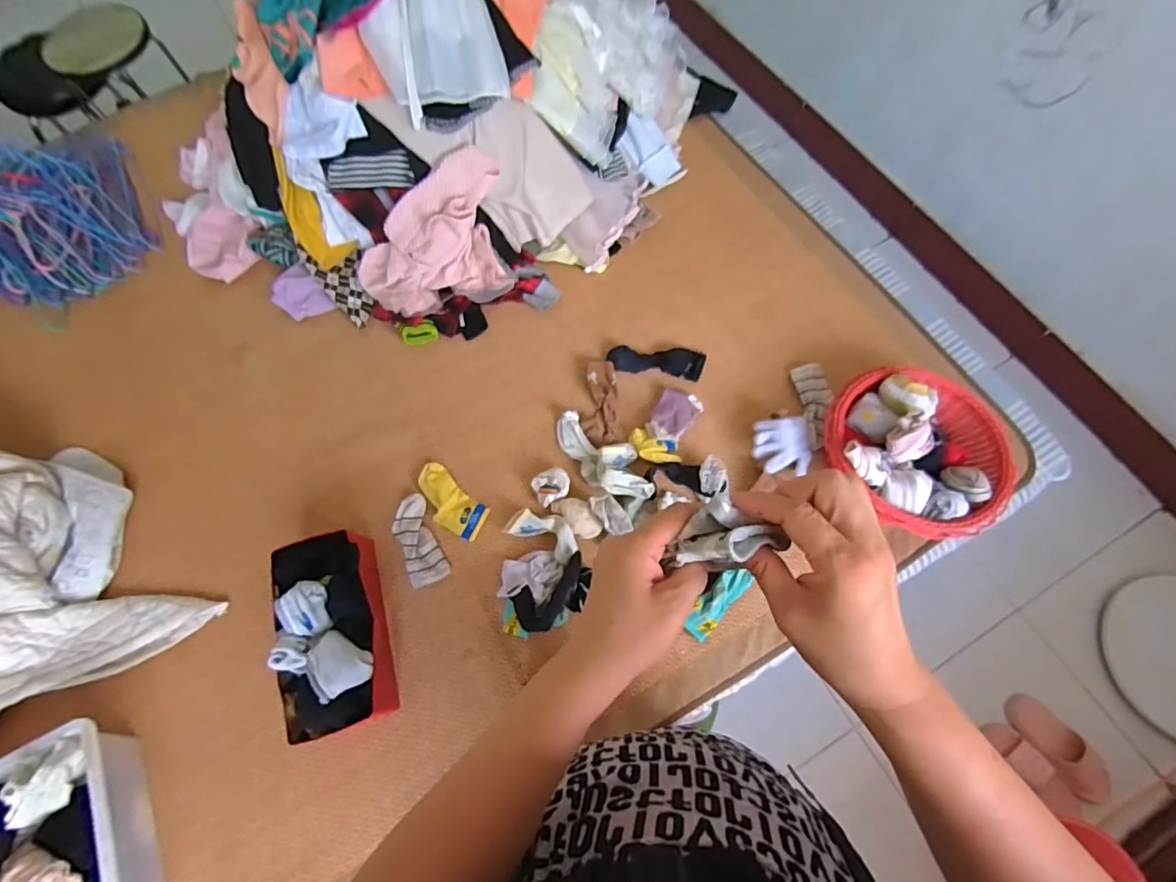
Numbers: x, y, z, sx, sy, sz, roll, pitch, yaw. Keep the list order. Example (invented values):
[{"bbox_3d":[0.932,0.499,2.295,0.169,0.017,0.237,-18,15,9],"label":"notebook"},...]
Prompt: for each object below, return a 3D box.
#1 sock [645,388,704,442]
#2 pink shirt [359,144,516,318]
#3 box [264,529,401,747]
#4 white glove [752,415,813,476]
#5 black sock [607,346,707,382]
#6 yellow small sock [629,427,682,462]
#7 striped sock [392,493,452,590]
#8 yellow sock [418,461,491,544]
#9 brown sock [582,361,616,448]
[{"bbox_3d":[0.154,-0.045,0.952,0.082,0.038,0.112,27,73,12],"label":"sock"},{"bbox_3d":[-0.297,-0.375,1.008,0.307,0.186,0.189,-17,70,-5],"label":"pink shirt"},{"bbox_3d":[-0.394,0.290,0.803,0.149,0.115,0.281,-13,70,-3],"label":"box"},{"bbox_3d":[0.335,0.007,0.888,0.097,0.034,0.092,-6,70,-1],"label":"white glove"},{"bbox_3d":[0.130,-0.154,0.998,0.180,0.014,0.062,8,70,5],"label":"black sock"},{"bbox_3d":[0.117,0.014,0.929,0.099,0.027,0.048,25,73,11],"label":"yellow small sock"},{"bbox_3d":[-0.292,0.169,0.897,0.065,0.014,0.151,-22,71,-6],"label":"striped sock"},{"bbox_3d":[-0.245,0.109,0.929,0.153,0.026,0.072,40,76,15],"label":"yellow sock"},{"bbox_3d":[0.024,-0.073,0.969,0.057,0.017,0.169,3,70,3],"label":"brown sock"}]

